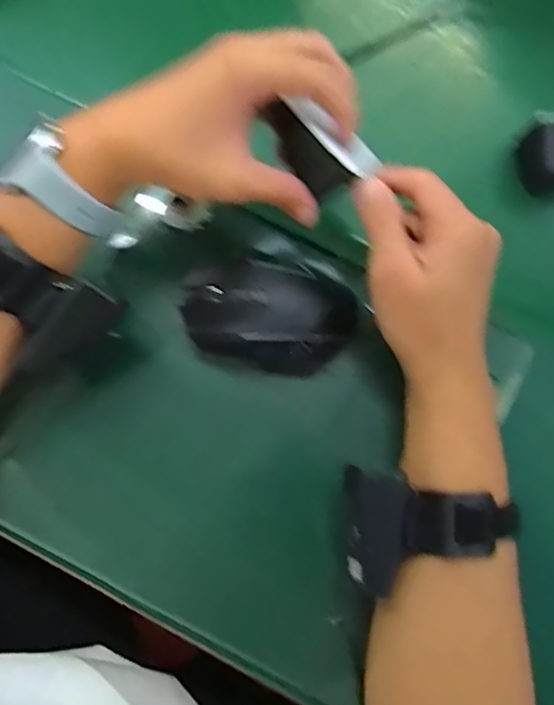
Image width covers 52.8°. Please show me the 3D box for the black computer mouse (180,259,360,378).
[{"bbox_3d":[-0.006,-0.023,0.370,0.114,0.041,0.062,13,78,2],"label":"black computer mouse"}]

